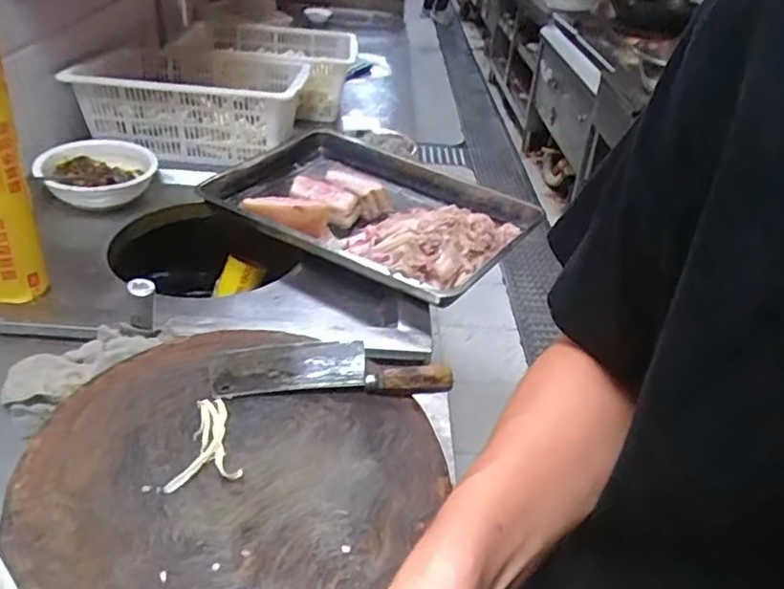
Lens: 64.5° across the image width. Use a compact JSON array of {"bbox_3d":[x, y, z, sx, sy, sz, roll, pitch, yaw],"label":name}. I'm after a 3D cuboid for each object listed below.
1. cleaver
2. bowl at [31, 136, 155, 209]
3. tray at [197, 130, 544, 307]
[{"bbox_3d":[-0.076,0.081,0.743,0.276,0.034,0.095,1,35,-7],"label":"cleaver"},{"bbox_3d":[-0.586,-0.245,1.242,0.223,0.079,0.201,-15,39,-27],"label":"bowl"},{"bbox_3d":[-0.043,-0.178,1.211,0.587,0.084,0.437,22,37,22],"label":"tray"}]

